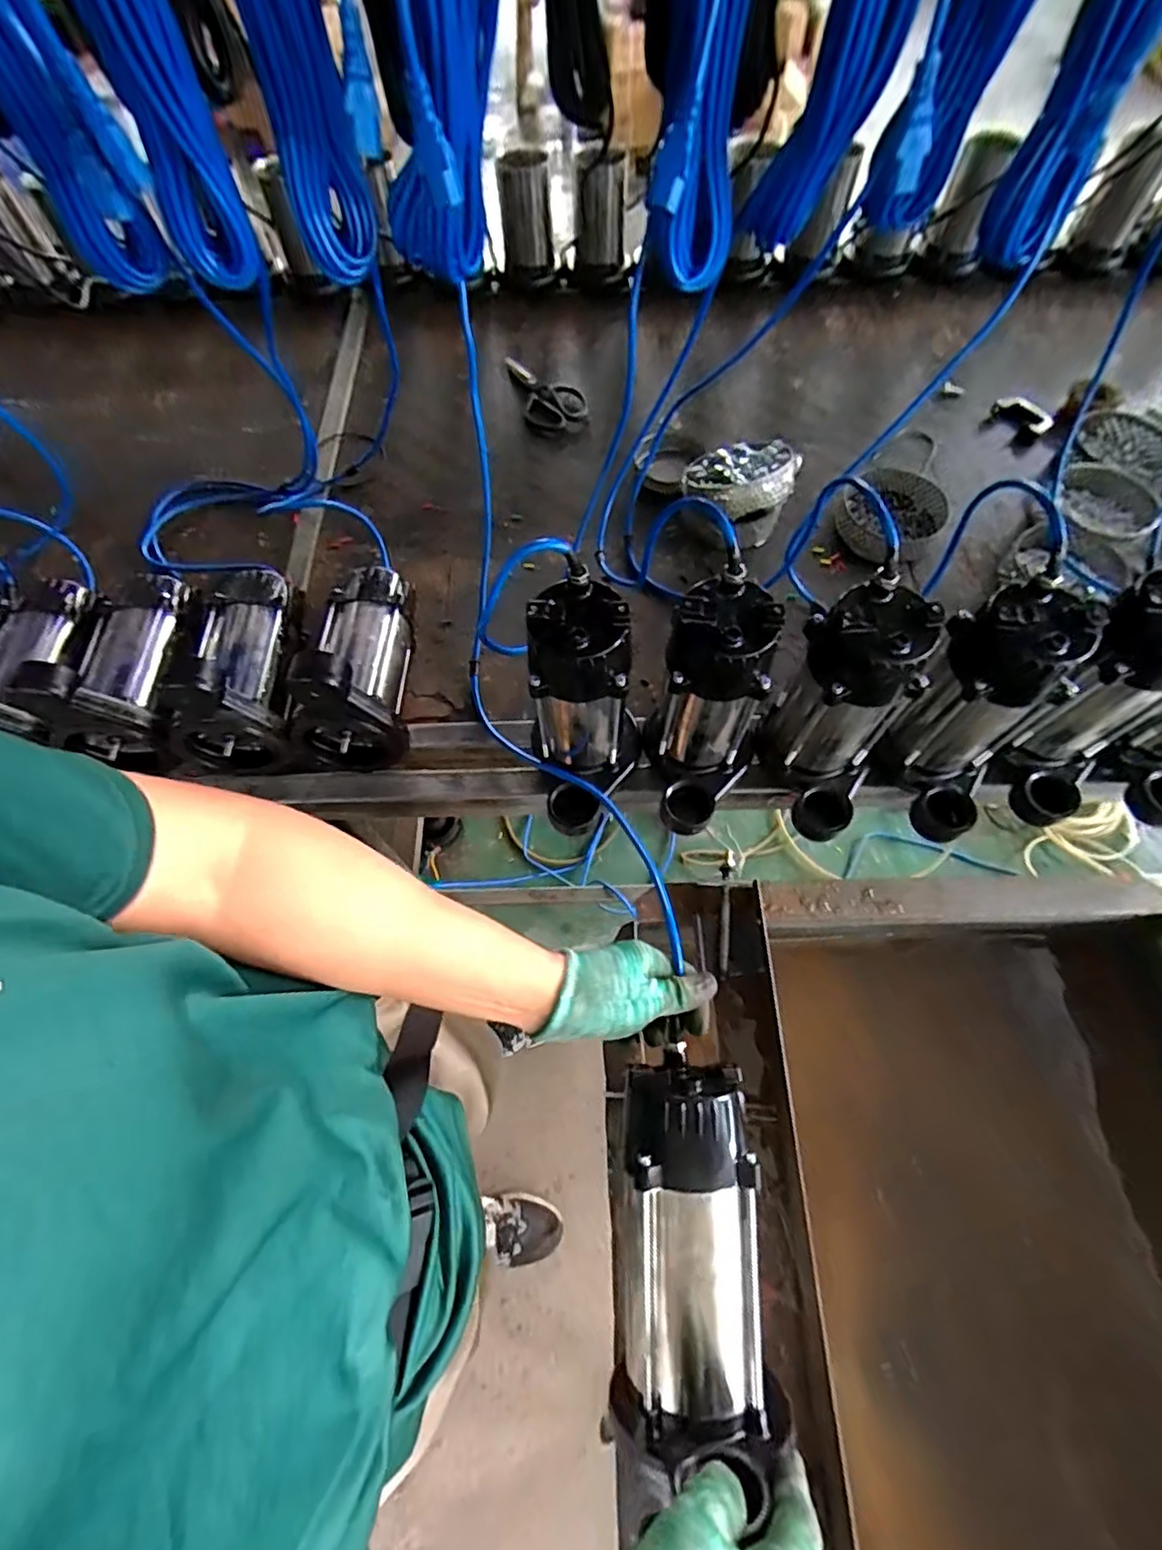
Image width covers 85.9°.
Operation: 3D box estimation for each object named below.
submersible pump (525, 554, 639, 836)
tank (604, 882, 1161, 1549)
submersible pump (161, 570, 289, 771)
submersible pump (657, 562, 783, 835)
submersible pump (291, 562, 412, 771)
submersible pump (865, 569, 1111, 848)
[{"bbox_3d":[0.005,-0.047,0.608,0.102,0.239,0.147,2,64,3],"label":"submersible pump"},{"bbox_3d":[0.328,0.498,0.556,0.593,0.216,0.732,1,64,2],"label":"tank"},{"bbox_3d":[-0.392,-0.138,0.689,0.126,0.140,0.235,-13,65,-4],"label":"submersible pump"},{"bbox_3d":[0.128,-0.052,0.600,0.096,0.228,0.150,-5,64,-1],"label":"submersible pump"},{"bbox_3d":[-0.261,-0.137,0.699,0.121,0.167,0.231,-7,64,-2],"label":"submersible pump"},{"bbox_3d":[0.368,-0.045,0.593,0.107,0.236,0.136,23,67,12],"label":"submersible pump"}]

